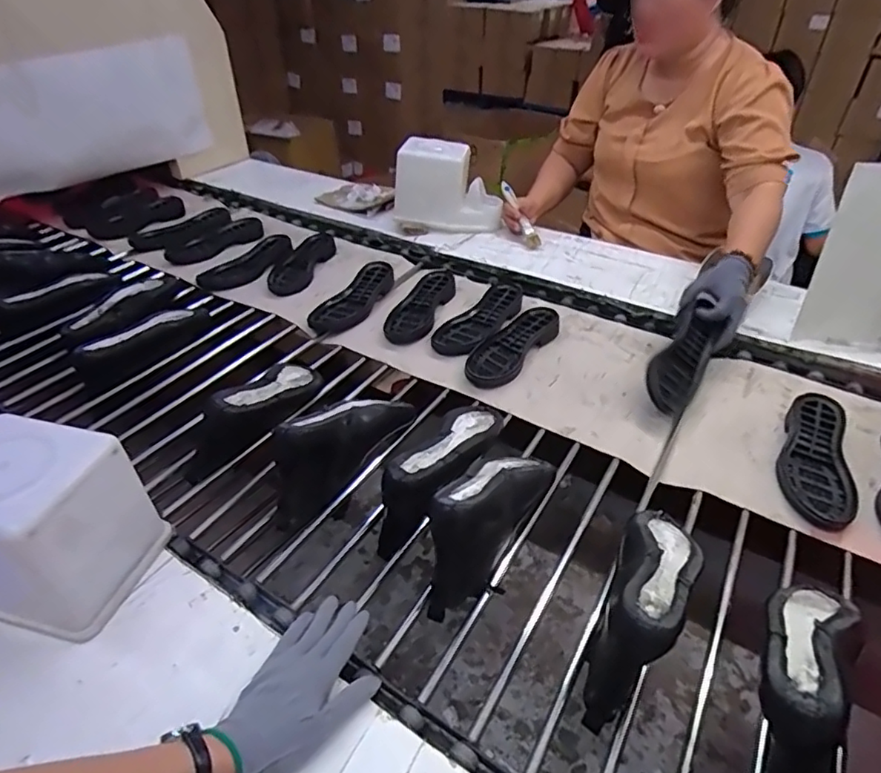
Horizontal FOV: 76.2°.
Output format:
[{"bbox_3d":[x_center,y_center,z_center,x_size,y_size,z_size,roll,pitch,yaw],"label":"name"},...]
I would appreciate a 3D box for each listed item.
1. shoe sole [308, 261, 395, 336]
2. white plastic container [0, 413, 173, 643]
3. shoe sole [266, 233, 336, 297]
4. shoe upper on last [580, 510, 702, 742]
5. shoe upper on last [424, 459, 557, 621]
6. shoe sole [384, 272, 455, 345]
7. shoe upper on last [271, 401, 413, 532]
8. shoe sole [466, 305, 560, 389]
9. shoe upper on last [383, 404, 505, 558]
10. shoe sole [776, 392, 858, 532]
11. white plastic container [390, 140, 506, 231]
[{"bbox_3d":[-0.166,-0.177,1.101,0.088,0.035,0.220,17,42,19],"label":"shoe sole"},{"bbox_3d":[-0.399,0.138,0.557,0.151,0.161,0.137,8,40,10],"label":"white plastic container"},{"bbox_3d":[-0.292,-0.277,1.225,0.081,0.026,0.238,12,41,14],"label":"shoe sole"},{"bbox_3d":[0.215,0.211,0.579,0.074,0.105,0.247,19,43,22],"label":"shoe upper on last"},{"bbox_3d":[0.050,0.147,0.652,0.089,0.106,0.234,18,43,21],"label":"shoe upper on last"},{"bbox_3d":[-0.036,-0.158,1.074,0.091,0.021,0.248,13,41,15],"label":"shoe sole"},{"bbox_3d":[-0.136,0.069,0.755,0.232,0.103,0.111,-25,45,-27],"label":"shoe upper on last"},{"bbox_3d":[0.126,-0.073,0.970,0.081,0.025,0.229,27,46,29],"label":"shoe sole"},{"bbox_3d":[0.006,0.097,0.730,0.081,0.086,0.241,18,43,20],"label":"shoe upper on last"},{"bbox_3d":[0.510,0.092,0.768,0.082,0.026,0.234,14,42,17],"label":"shoe sole"},{"bbox_3d":[0.018,-0.454,1.281,0.229,0.180,0.111,5,40,6],"label":"white plastic container"}]

